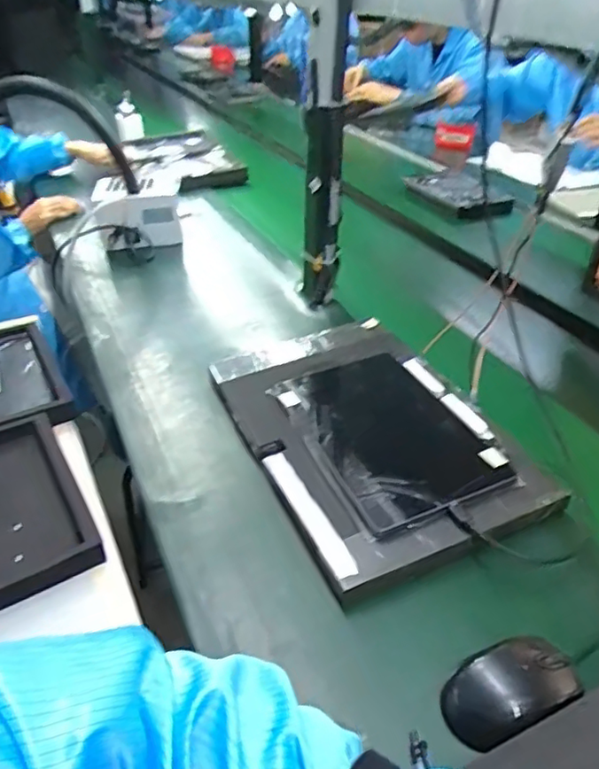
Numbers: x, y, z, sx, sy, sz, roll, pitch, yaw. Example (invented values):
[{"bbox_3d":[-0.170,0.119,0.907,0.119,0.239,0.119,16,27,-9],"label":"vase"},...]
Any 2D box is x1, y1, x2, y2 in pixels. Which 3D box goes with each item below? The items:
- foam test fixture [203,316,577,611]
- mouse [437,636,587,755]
[{"bbox_3d":[0.071,0.048,0.696,0.258,0.050,0.385,-15,39,-20],"label":"foam test fixture"},{"bbox_3d":[0.163,0.236,0.453,0.101,0.031,0.059,-15,39,-20],"label":"mouse"}]

